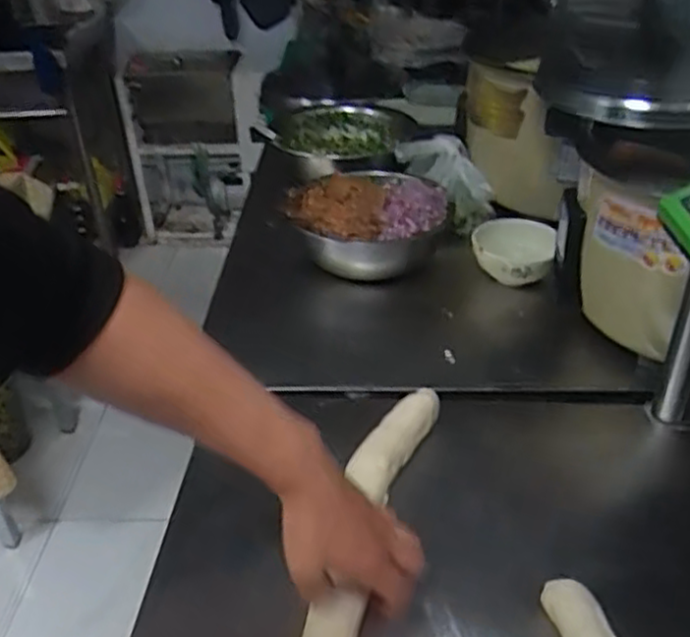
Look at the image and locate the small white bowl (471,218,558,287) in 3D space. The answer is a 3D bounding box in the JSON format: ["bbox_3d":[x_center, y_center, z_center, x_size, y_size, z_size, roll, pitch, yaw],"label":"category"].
[{"bbox_3d":[0.238,-0.092,1.045,0.111,0.057,0.120,-2,35,1],"label":"small white bowl"}]

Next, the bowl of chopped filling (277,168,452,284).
[{"bbox_3d":[0.035,-0.144,1.080,0.233,0.098,0.194,-6,35,-6],"label":"bowl of chopped filling"}]

